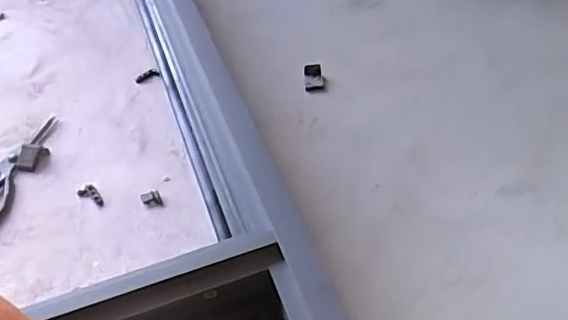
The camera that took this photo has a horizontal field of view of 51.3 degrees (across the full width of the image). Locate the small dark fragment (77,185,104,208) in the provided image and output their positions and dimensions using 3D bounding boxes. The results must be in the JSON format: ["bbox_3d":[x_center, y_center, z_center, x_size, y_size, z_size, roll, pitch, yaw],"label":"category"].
[{"bbox_3d":[-0.184,0.035,0.567,0.017,0.004,0.033,-35,51,-26],"label":"small dark fragment"}]

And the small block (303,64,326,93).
[{"bbox_3d":[0.034,-0.093,0.662,0.023,0.015,0.033,-2,44,5],"label":"small block"}]

